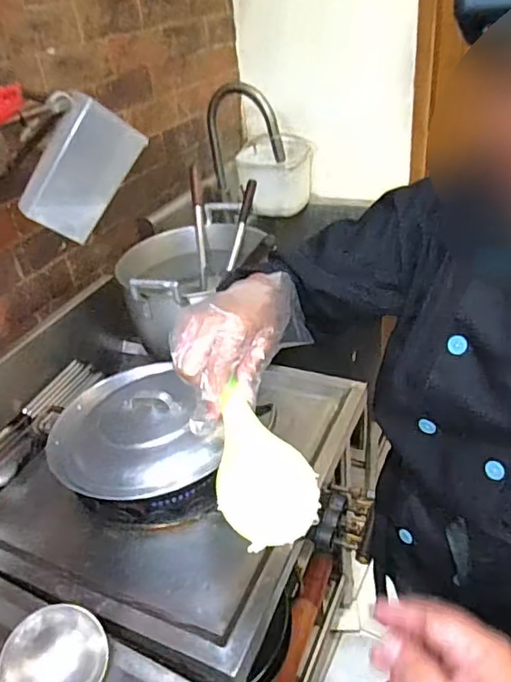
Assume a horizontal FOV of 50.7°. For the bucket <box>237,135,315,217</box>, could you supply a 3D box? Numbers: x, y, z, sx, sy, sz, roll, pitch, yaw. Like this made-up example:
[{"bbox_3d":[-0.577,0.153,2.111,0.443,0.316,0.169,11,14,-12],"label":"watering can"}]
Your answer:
[{"bbox_3d":[0.068,-0.535,1.736,0.235,0.189,0.265,-3,34,5],"label":"bucket"}]

